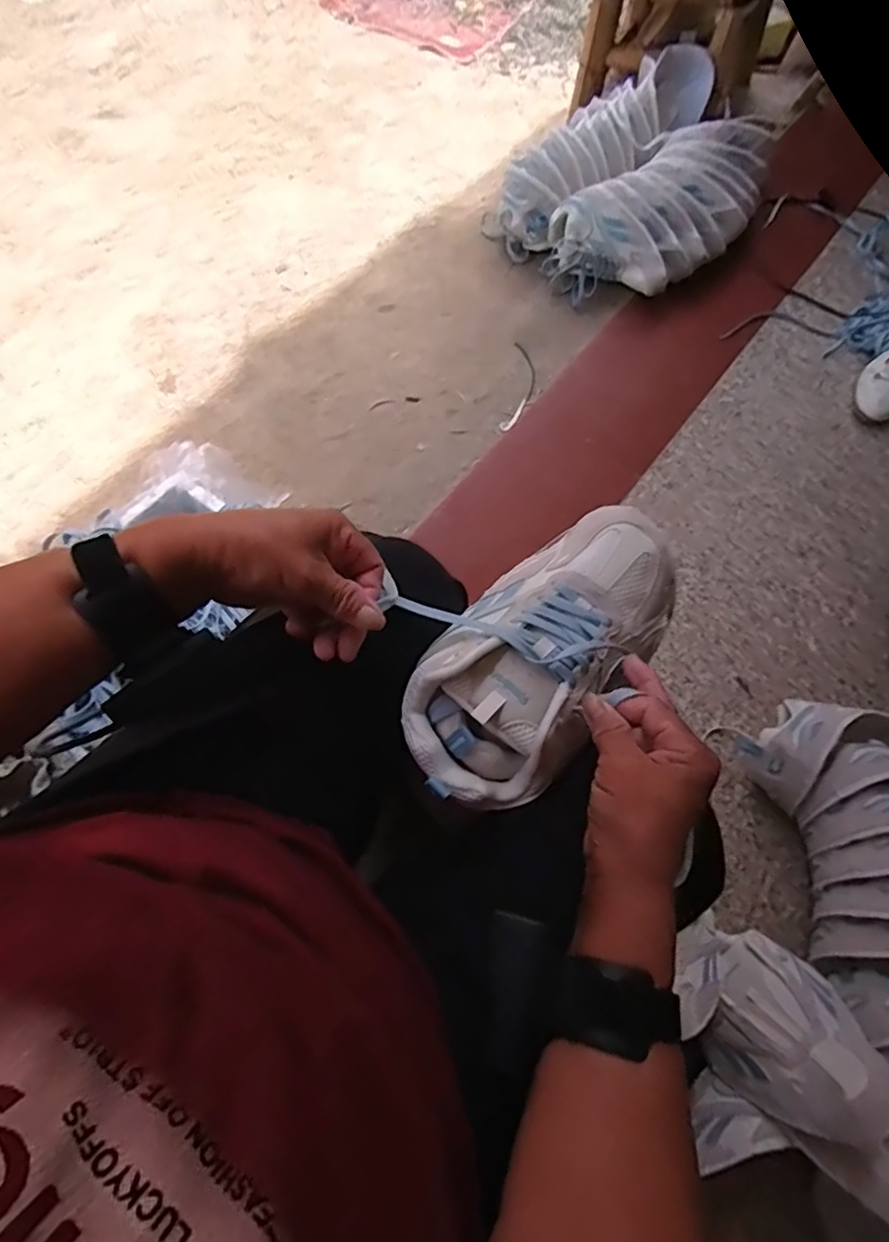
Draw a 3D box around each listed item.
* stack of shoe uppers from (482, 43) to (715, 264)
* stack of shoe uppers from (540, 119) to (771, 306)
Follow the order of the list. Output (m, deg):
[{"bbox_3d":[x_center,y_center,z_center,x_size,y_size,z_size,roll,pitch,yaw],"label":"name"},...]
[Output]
[{"bbox_3d":[0.299,-0.893,1.194,0.454,0.180,0.167,-38,79,-15],"label":"stack of shoe uppers"},{"bbox_3d":[0.420,-0.749,1.135,0.445,0.132,0.225,-35,78,-14],"label":"stack of shoe uppers"}]

